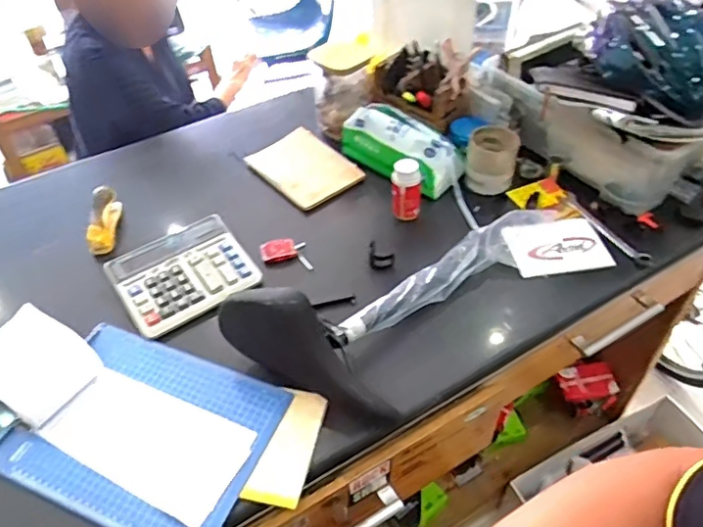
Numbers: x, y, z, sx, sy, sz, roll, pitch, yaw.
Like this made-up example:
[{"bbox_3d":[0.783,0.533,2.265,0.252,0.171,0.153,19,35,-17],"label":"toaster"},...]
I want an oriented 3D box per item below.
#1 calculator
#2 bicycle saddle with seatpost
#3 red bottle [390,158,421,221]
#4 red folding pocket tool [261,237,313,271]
[{"bbox_3d":[-0.258,0.013,0.888,0.193,0.033,0.176,-29,51,-23],"label":"calculator"},{"bbox_3d":[0.151,0.026,0.782,0.607,0.131,0.199,-24,49,-19],"label":"bicycle saddle with seatpost"},{"bbox_3d":[0.091,-0.120,0.956,0.048,0.099,0.038,2,46,6],"label":"red bottle"},{"bbox_3d":[-0.105,-0.015,0.919,0.073,0.027,0.067,-12,46,-8],"label":"red folding pocket tool"}]

